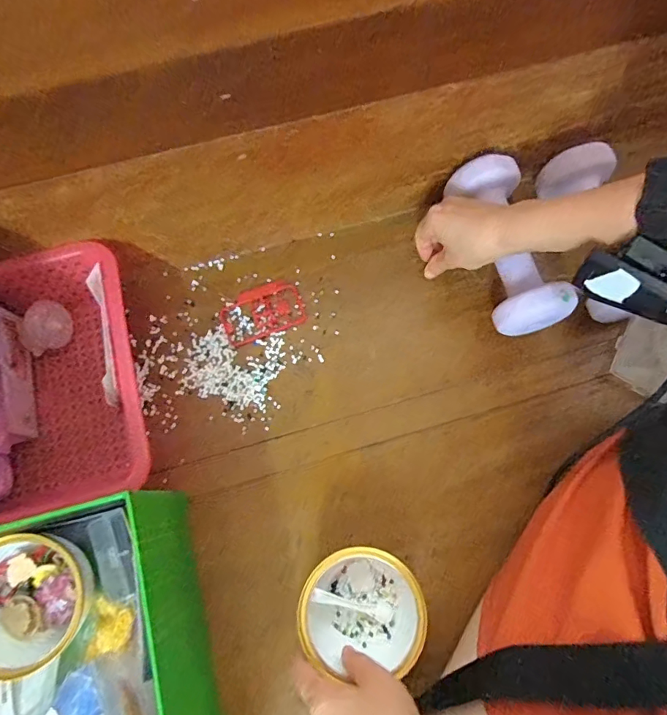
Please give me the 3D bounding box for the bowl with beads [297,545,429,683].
[{"bbox_3d":[0.024,0.208,0.389,0.099,0.064,0.092,0,74,0],"label":"bowl with beads"}]

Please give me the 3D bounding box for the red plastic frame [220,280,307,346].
[{"bbox_3d":[-0.075,-0.049,0.483,0.084,0.004,0.056,-20,75,-5],"label":"red plastic frame"}]

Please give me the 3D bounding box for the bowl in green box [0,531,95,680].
[{"bbox_3d":[-0.244,0.191,0.365,0.106,0.050,0.098,5,75,1],"label":"bowl in green box"}]

